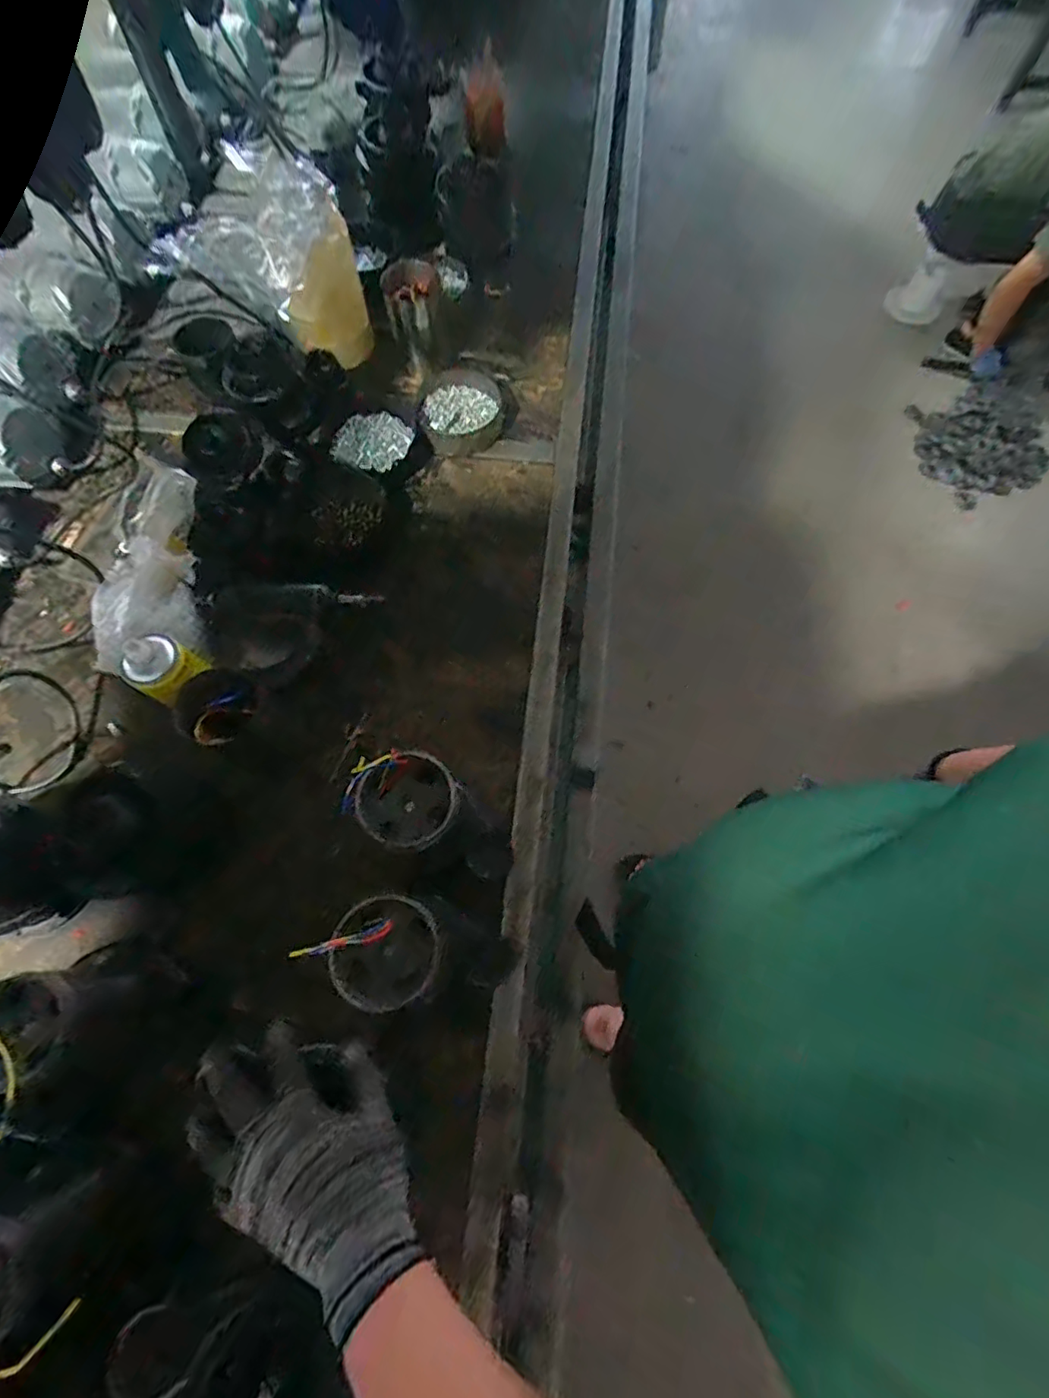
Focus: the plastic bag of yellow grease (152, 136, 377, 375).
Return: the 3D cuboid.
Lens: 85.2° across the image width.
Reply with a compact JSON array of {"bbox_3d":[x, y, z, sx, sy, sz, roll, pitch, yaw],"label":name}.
[{"bbox_3d":[-0.365,-0.628,0.832,0.245,0.258,0.115,-5,70,-2],"label":"plastic bag of yellow grease"}]

